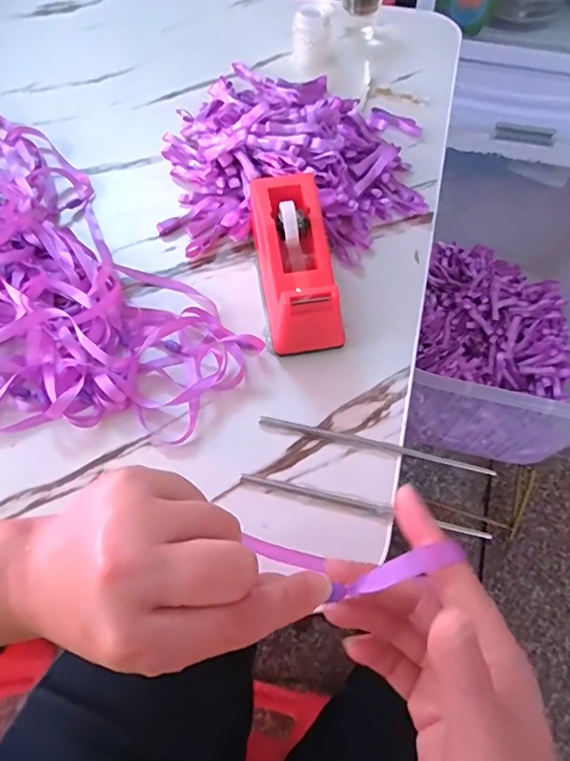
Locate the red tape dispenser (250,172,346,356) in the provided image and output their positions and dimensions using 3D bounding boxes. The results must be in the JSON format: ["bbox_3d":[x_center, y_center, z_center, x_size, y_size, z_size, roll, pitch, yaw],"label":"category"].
[{"bbox_3d":[0.008,-0.106,0.418,0.066,0.064,0.157,-7,74,-7],"label":"red tape dispenser"}]

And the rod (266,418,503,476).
[{"bbox_3d":[0.070,0.051,0.388,0.182,0.005,0.008,11,61,7],"label":"rod"}]

